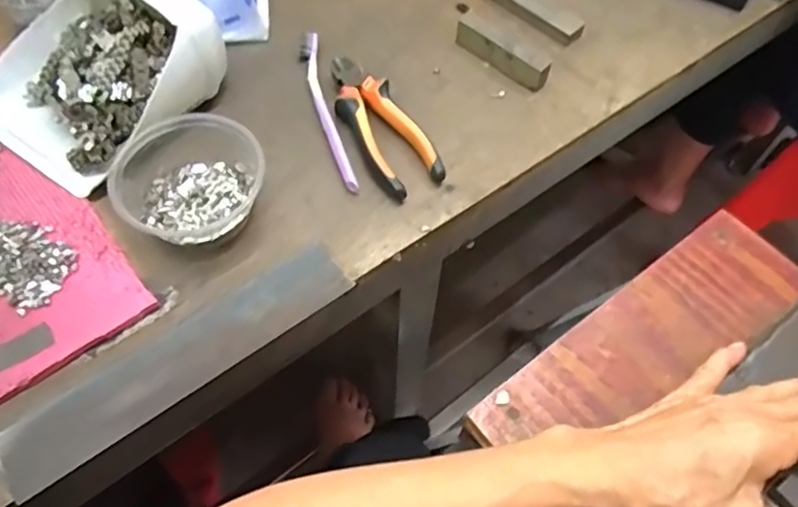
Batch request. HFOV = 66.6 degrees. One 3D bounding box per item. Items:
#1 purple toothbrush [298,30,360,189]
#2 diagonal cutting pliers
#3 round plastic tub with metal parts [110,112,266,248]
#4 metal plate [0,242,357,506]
[{"bbox_3d":[-0.063,-0.124,0.526,0.018,0.011,0.174,-12,60,-8],"label":"purple toothbrush"},{"bbox_3d":[-0.018,-0.112,0.515,0.053,0.021,0.147,-27,63,-16],"label":"diagonal cutting pliers"},{"bbox_3d":[-0.158,-0.058,0.462,0.102,0.053,0.113,17,60,9],"label":"round plastic tub with metal parts"},{"bbox_3d":[-0.148,0.069,0.417,0.246,0.007,0.055,-32,59,-18],"label":"metal plate"}]

